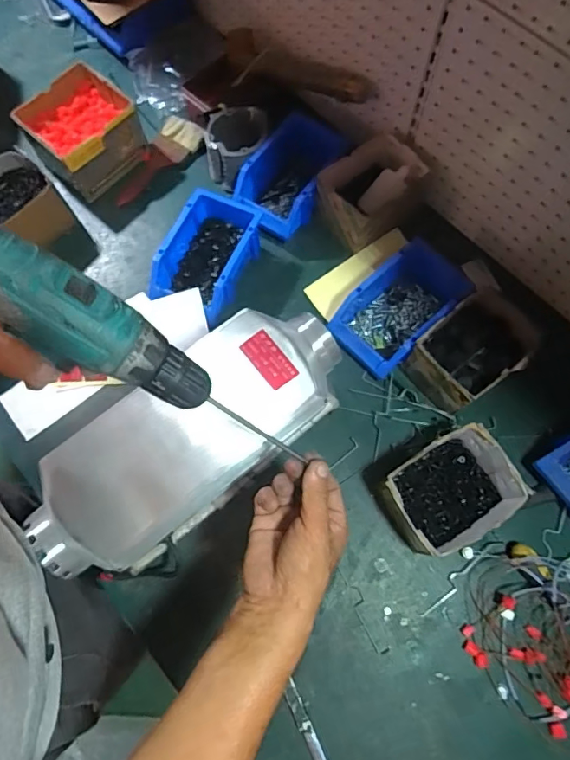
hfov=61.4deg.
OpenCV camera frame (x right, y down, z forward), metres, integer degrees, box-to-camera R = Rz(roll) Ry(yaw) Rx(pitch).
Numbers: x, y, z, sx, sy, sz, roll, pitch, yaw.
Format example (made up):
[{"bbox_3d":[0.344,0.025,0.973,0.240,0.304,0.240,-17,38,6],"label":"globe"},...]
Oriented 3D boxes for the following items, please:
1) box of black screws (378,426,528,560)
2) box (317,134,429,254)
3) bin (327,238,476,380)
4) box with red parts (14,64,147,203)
[{"bbox_3d":[0.208,0.141,0.616,0.148,0.096,0.109,-32,75,-8],"label":"box of black screws"},{"bbox_3d":[0.137,-0.291,0.746,0.146,0.081,0.105,-34,74,-10],"label":"box"},{"bbox_3d":[0.175,-0.112,0.702,0.211,0.072,0.117,-41,77,-10],"label":"bin"},{"bbox_3d":[-0.332,-0.405,0.800,0.142,0.103,0.161,42,77,13],"label":"box with red parts"}]

